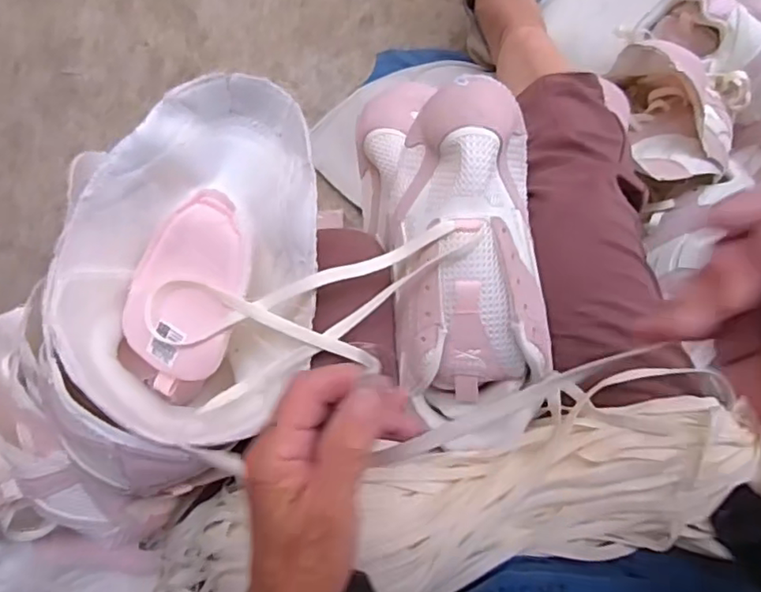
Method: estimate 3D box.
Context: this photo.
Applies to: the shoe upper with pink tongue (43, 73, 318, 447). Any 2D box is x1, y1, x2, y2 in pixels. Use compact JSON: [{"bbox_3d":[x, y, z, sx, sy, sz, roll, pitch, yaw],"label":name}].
[{"bbox_3d":[-0.120,-0.022,0.400,0.154,0.084,0.223,3,91,1],"label":"shoe upper with pink tongue"}]

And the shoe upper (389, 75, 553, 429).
[{"bbox_3d":[0.061,-0.024,0.409,0.103,0.055,0.227,-4,91,1],"label":"shoe upper"}]

